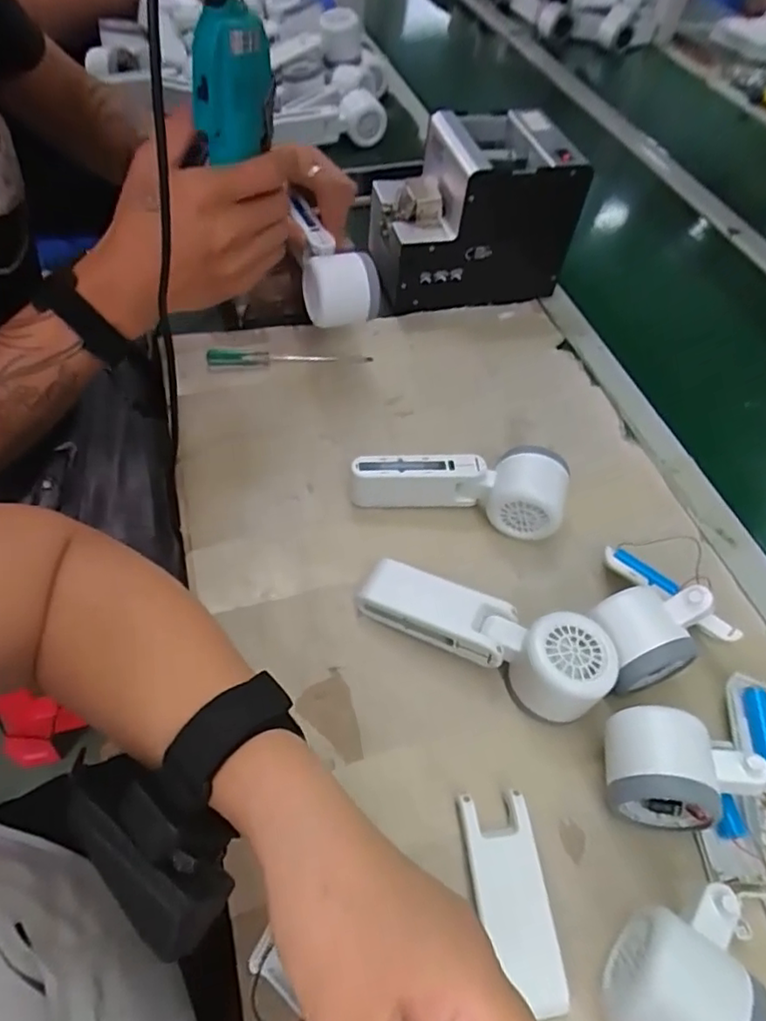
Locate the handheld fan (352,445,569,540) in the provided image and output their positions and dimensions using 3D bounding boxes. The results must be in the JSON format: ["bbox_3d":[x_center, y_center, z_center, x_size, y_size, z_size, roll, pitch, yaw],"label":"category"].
[{"bbox_3d":[0.058,-0.021,0.467,0.156,0.049,0.051,9,53,-1],"label":"handheld fan"}]

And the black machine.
[{"bbox_3d":[0.086,-0.296,0.616,0.186,0.153,0.119,-7,56,-10],"label":"black machine"}]

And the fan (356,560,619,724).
[{"bbox_3d":[0.062,0.081,0.398,0.166,0.051,0.061,20,53,7],"label":"fan"}]

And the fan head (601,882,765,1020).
[{"bbox_3d":[0.146,0.221,0.290,0.057,0.051,0.082,37,59,19],"label":"fan head"}]

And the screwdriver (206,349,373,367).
[{"bbox_3d":[-0.086,-0.145,0.566,0.151,0.015,0.018,-3,54,-11],"label":"screwdriver"}]

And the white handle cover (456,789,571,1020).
[{"bbox_3d":[0.069,0.207,0.325,0.038,0.010,0.100,-4,54,-11],"label":"white handle cover"}]

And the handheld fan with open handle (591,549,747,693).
[{"bbox_3d":[0.181,0.062,0.415,0.107,0.065,0.092,-19,59,-18],"label":"handheld fan with open handle"}]

